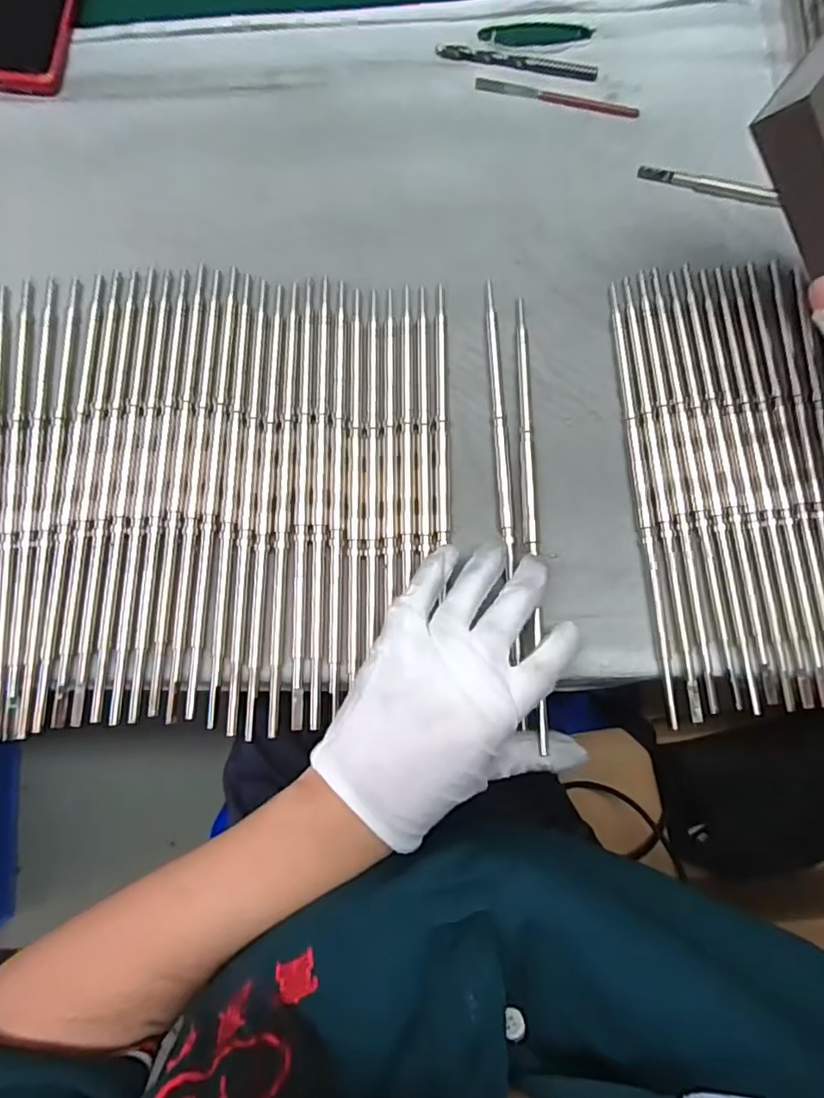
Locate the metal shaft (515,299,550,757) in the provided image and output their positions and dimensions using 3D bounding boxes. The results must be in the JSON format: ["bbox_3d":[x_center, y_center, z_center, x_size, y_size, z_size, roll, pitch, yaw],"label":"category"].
[{"bbox_3d":[0.068,-0.029,0.325,0.008,0.008,0.251,0,77,-2],"label":"metal shaft"}]

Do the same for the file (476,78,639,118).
[{"bbox_3d":[0.096,-0.298,0.377,0.108,0.004,0.011,12,82,0],"label":"file"}]

